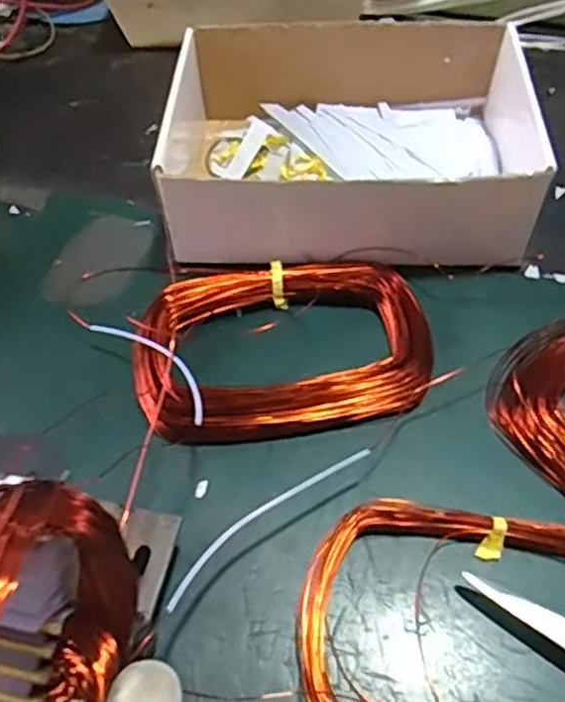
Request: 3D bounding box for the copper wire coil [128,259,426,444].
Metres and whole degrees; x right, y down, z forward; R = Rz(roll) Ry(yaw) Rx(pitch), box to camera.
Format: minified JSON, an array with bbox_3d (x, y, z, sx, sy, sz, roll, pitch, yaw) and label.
[{"bbox_3d":[-0.003,-0.005,0.411,0.170,0.023,0.118,-13,56,-6],"label":"copper wire coil"}]

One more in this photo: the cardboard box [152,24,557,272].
[{"bbox_3d":[0.049,-0.148,0.483,0.254,0.070,0.196,-1,55,2],"label":"cardboard box"}]

